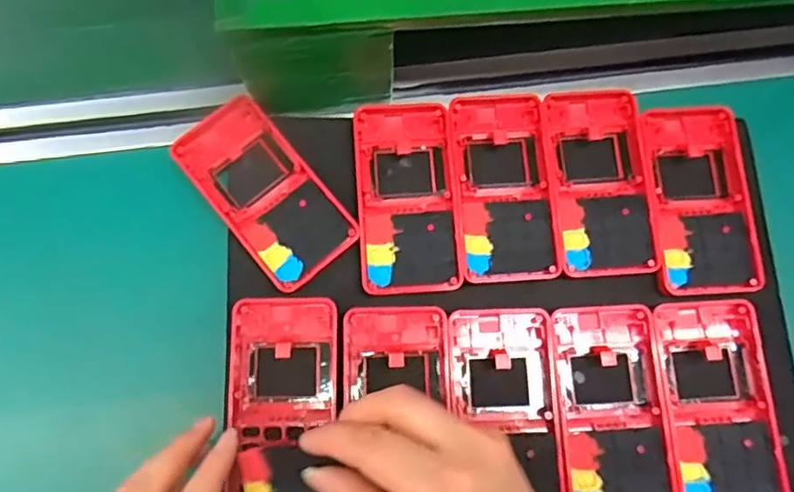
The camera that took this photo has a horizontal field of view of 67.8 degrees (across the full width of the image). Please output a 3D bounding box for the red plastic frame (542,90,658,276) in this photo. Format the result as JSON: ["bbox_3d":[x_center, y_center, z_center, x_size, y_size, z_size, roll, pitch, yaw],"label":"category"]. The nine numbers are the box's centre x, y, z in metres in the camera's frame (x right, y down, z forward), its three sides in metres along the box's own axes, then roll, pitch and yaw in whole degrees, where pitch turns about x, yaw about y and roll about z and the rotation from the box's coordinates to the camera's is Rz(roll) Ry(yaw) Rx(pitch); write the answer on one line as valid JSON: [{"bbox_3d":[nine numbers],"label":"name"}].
[{"bbox_3d":[0.128,-0.043,0.377,0.061,0.011,0.122,-3,76,-3],"label":"red plastic frame"}]

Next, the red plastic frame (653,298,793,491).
[{"bbox_3d":[0.189,0.093,0.344,0.061,0.010,0.122,-2,76,-2],"label":"red plastic frame"}]

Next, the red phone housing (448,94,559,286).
[{"bbox_3d":[0.067,-0.040,0.378,0.061,0.011,0.123,-3,76,-3],"label":"red phone housing"}]

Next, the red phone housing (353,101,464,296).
[{"bbox_3d":[0.006,-0.032,0.377,0.061,0.016,0.123,-4,76,-3],"label":"red phone housing"}]

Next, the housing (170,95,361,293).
[{"bbox_3d":[-0.083,-0.034,0.374,0.063,0.015,0.122,-39,80,-10],"label":"housing"}]

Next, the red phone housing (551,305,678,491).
[{"bbox_3d":[0.126,0.097,0.350,0.061,0.015,0.120,-2,76,-2],"label":"red phone housing"}]

